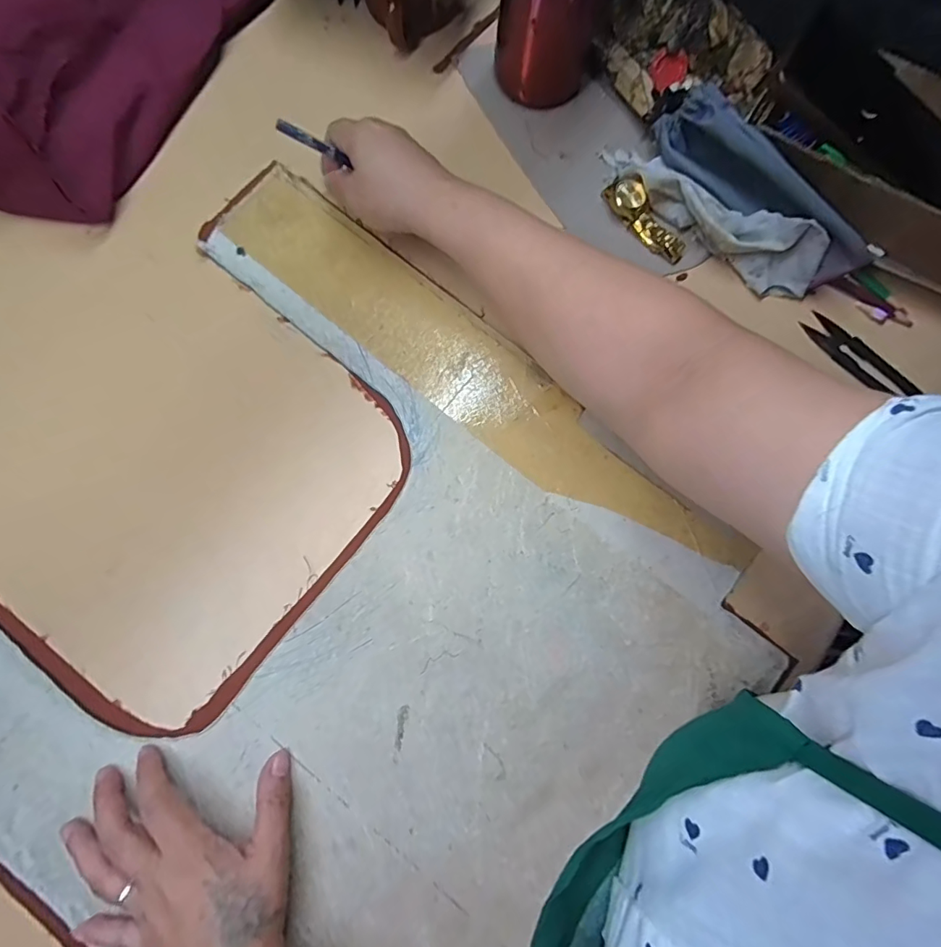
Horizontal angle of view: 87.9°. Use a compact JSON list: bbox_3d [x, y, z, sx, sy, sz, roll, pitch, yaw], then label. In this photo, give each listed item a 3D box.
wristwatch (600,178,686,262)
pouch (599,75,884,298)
[{"bbox_3d":[0.138,-0.198,0.380,0.024,0.019,0.076,-42,84,-8],"label":"wristwatch"},{"bbox_3d":[0.193,-0.202,0.358,0.048,0.063,0.187,-42,84,-7],"label":"pouch"}]

